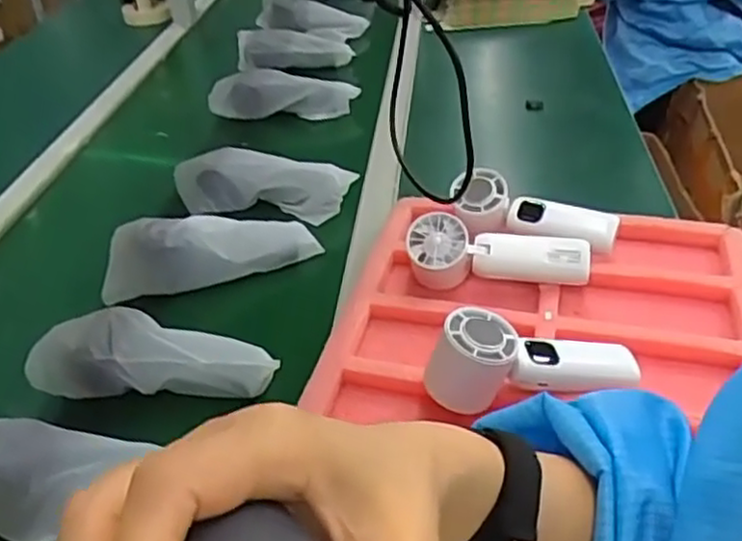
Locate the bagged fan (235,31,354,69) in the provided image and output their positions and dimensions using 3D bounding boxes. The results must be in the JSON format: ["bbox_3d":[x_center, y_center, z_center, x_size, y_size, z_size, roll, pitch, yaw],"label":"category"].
[{"bbox_3d":[-0.120,-0.355,1.131,0.174,0.059,0.049,-3,37,2],"label":"bagged fan"}]

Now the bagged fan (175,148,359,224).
[{"bbox_3d":[-0.121,-0.099,0.815,0.197,0.067,0.046,-1,37,4],"label":"bagged fan"}]

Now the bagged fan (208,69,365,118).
[{"bbox_3d":[-0.123,-0.247,1.004,0.204,0.058,0.037,-1,37,4],"label":"bagged fan"}]

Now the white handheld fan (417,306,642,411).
[{"bbox_3d":[0.119,0.062,0.519,0.159,0.066,0.047,-8,37,-6],"label":"white handheld fan"}]

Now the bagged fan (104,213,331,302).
[{"bbox_3d":[-0.158,-0.027,0.703,0.204,0.051,0.059,-11,37,-9],"label":"bagged fan"}]

